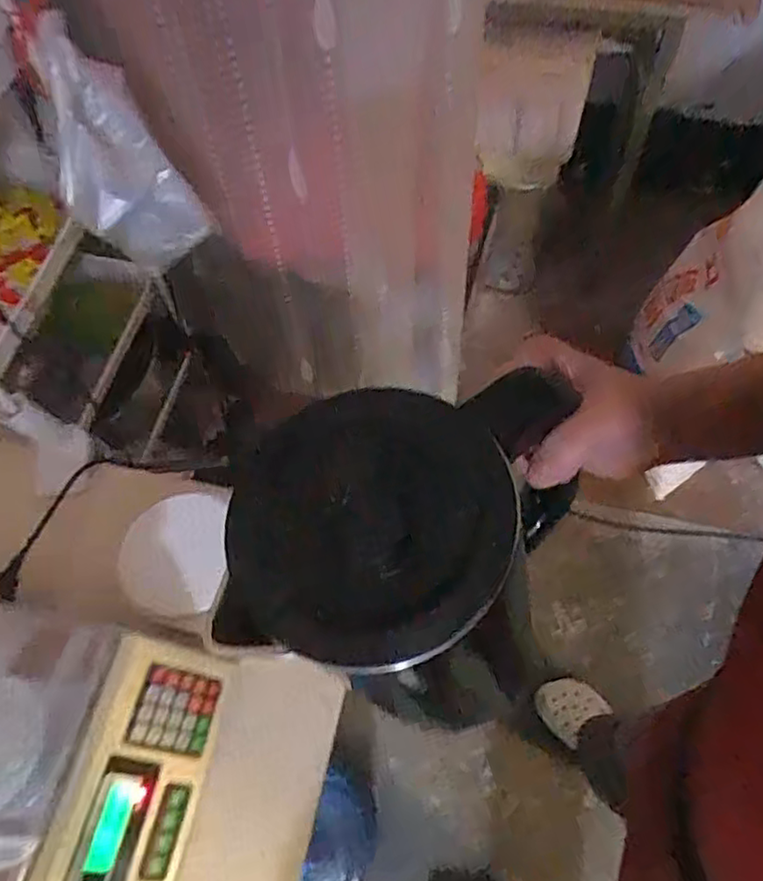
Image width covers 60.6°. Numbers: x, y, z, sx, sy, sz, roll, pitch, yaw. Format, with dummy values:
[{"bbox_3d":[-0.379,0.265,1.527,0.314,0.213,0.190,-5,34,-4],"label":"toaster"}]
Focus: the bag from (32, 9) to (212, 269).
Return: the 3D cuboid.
[{"bbox_3d":[-0.339,-0.351,0.850,0.134,0.348,0.112,-7,63,0],"label":"bag"}]

